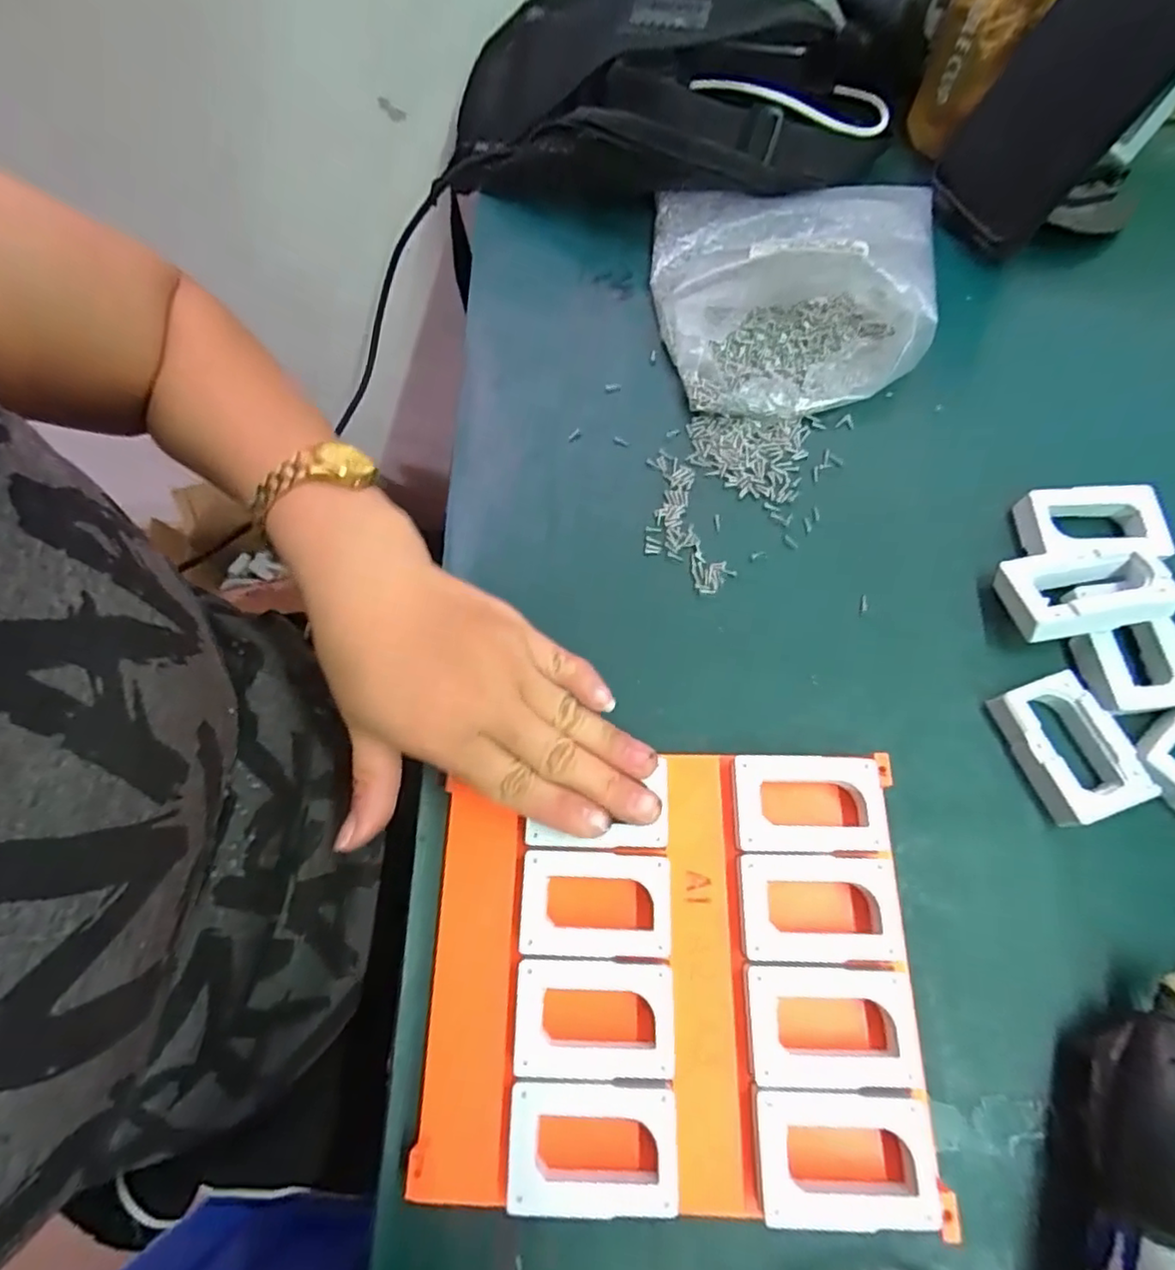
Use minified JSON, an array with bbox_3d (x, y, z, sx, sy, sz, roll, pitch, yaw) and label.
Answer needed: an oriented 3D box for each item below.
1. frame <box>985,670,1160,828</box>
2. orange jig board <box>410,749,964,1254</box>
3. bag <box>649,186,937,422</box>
[{"bbox_3d":[0.210,0.050,0.276,0.038,0.020,0.060,-22,70,-6],"label":"frame"},{"bbox_3d":[0.030,0.130,0.251,0.185,0.020,0.161,3,69,4],"label":"orange jig board"},{"bbox_3d":[0.122,-0.207,0.353,0.163,0.049,0.167,1,69,3],"label":"bag"}]

